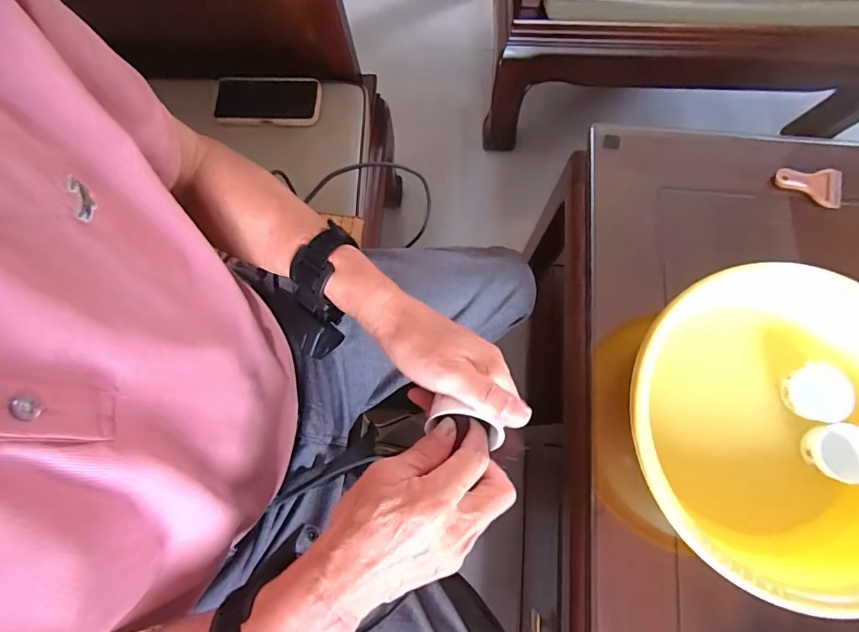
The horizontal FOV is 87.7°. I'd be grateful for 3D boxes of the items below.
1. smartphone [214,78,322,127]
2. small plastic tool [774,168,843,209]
[{"bbox_3d":[-0.254,-0.334,0.699,0.165,0.018,0.080,3,75,2],"label":"smartphone"},{"bbox_3d":[0.467,-0.159,0.547,0.077,0.011,0.048,6,75,2],"label":"small plastic tool"}]

